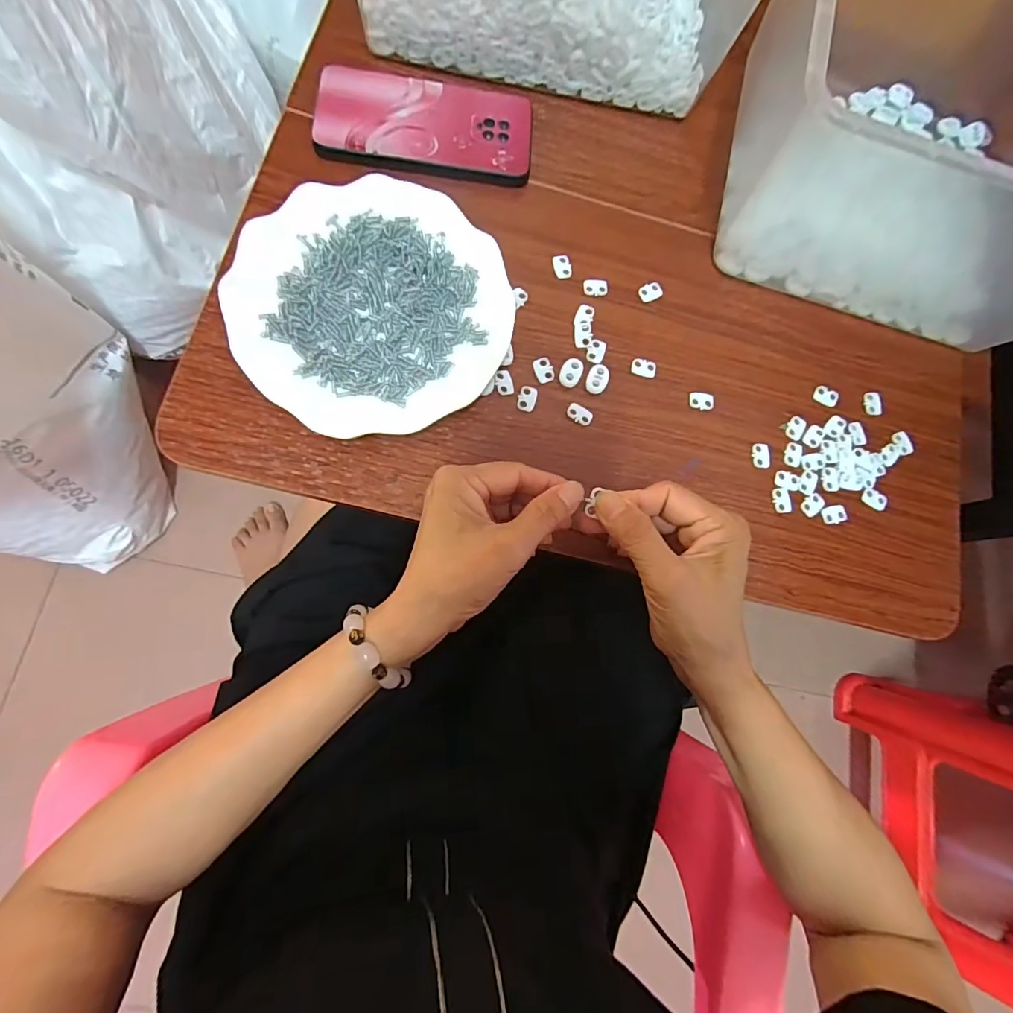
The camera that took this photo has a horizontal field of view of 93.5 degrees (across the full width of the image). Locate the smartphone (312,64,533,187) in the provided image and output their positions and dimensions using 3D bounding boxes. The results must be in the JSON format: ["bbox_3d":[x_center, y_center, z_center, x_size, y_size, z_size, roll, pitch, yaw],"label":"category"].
[{"bbox_3d":[-0.062,-0.298,0.372,0.163,0.009,0.083,1,79,-7],"label":"smartphone"}]

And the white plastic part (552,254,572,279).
[{"bbox_3d":[0.044,-0.187,0.370,0.013,0.004,0.019,-15,82,-10],"label":"white plastic part"}]

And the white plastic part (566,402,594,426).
[{"bbox_3d":[0.054,-0.068,0.346,0.019,0.004,0.013,31,77,-1],"label":"white plastic part"}]

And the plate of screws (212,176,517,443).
[{"bbox_3d":[-0.090,-0.138,0.329,0.180,0.029,0.177,1,79,-7],"label":"plate of screws"}]

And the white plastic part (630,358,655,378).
[{"bbox_3d":[0.104,-0.105,0.361,0.018,0.004,0.013,12,78,-5],"label":"white plastic part"}]

